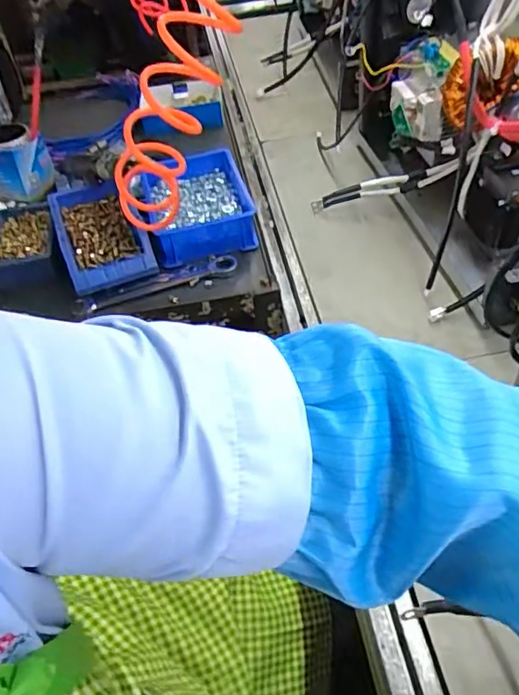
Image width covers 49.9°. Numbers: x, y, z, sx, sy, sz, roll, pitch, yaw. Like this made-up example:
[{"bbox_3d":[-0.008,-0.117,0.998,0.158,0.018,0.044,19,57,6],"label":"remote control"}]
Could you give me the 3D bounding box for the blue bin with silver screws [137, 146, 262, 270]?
[{"bbox_3d":[-0.093,-0.213,0.864,0.157,0.085,0.212,-12,48,-5],"label":"blue bin with silver screws"}]

